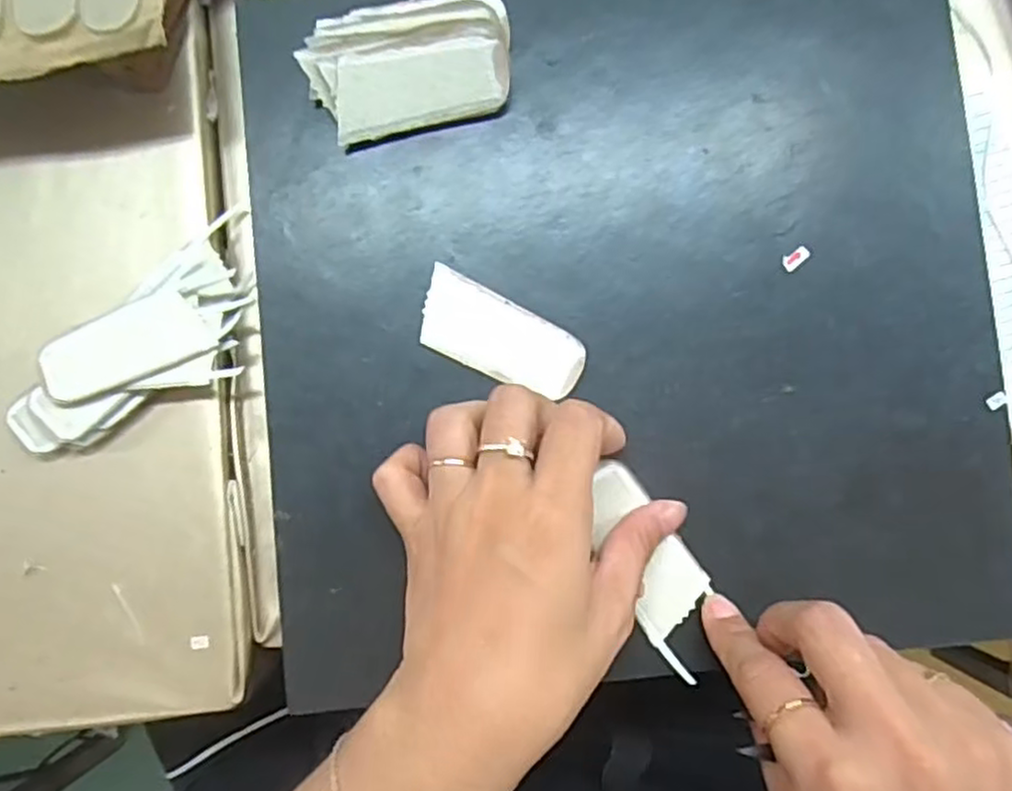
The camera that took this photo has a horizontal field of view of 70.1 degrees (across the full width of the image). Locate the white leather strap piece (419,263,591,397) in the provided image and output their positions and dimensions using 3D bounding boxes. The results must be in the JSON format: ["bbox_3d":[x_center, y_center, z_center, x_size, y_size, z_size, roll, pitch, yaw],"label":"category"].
[{"bbox_3d":[-0.003,-0.023,0.298,0.071,0.006,0.032,29,88,3],"label":"white leather strap piece"}]

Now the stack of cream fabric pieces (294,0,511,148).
[{"bbox_3d":[-0.039,-0.138,0.294,0.081,0.022,0.052,-13,86,1],"label":"stack of cream fabric pieces"}]

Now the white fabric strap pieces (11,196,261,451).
[{"bbox_3d":[-0.153,-0.018,0.314,0.057,0.021,0.129,45,89,4],"label":"white fabric strap pieces"}]

